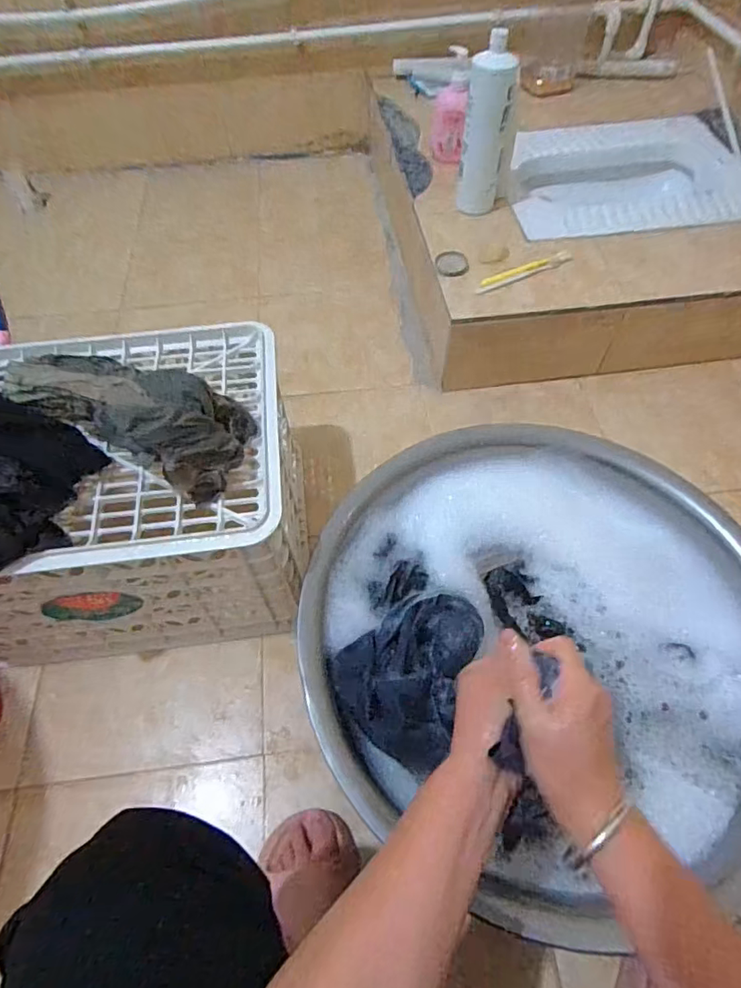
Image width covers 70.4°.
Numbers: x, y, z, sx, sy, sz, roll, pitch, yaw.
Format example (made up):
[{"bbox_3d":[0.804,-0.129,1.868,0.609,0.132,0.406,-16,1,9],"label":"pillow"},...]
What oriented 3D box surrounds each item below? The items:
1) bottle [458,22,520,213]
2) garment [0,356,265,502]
[{"bbox_3d":[0.201,-0.622,0.913,0.079,0.243,0.063,10,59,9],"label":"bottle"},{"bbox_3d":[-0.262,-0.108,0.572,0.278,0.097,0.123,24,62,17],"label":"garment"}]

